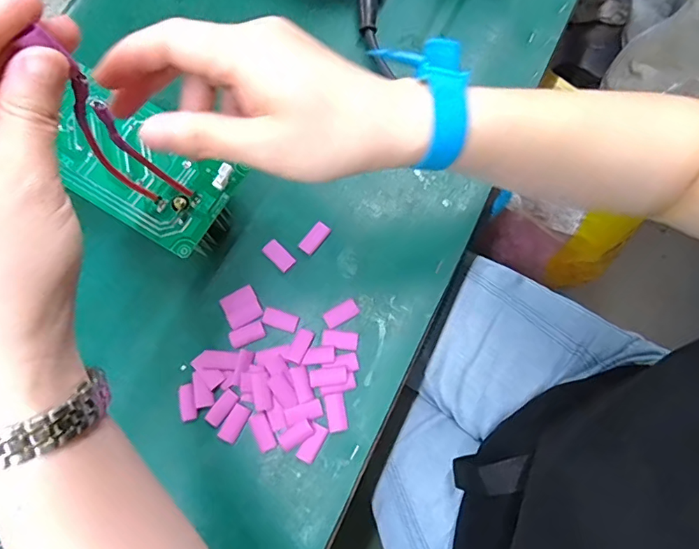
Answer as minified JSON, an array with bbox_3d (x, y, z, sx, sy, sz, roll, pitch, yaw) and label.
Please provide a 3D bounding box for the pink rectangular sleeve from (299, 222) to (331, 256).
[{"bbox_3d":[-0.026,-0.028,0.362,0.012,0.004,0.025,39,78,11],"label":"pink rectangular sleeve"}]

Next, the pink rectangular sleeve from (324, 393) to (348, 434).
[{"bbox_3d":[-0.009,0.093,0.327,0.014,0.004,0.024,-9,74,-2],"label":"pink rectangular sleeve"}]

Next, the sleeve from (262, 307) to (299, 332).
[{"bbox_3d":[-0.049,0.032,0.347,0.025,0.004,0.013,16,75,6],"label":"sleeve"}]

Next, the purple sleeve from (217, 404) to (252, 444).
[{"bbox_3d":[-0.078,0.101,0.329,0.013,0.004,0.025,26,76,8],"label":"purple sleeve"}]

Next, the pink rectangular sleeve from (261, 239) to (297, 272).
[{"bbox_3d":[-0.053,-0.015,0.359,0.026,0.004,0.013,43,79,12],"label":"pink rectangular sleeve"}]

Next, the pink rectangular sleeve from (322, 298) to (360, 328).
[{"bbox_3d":[-0.006,0.027,0.346,0.025,0.004,0.013,-30,75,-7],"label":"pink rectangular sleeve"}]

